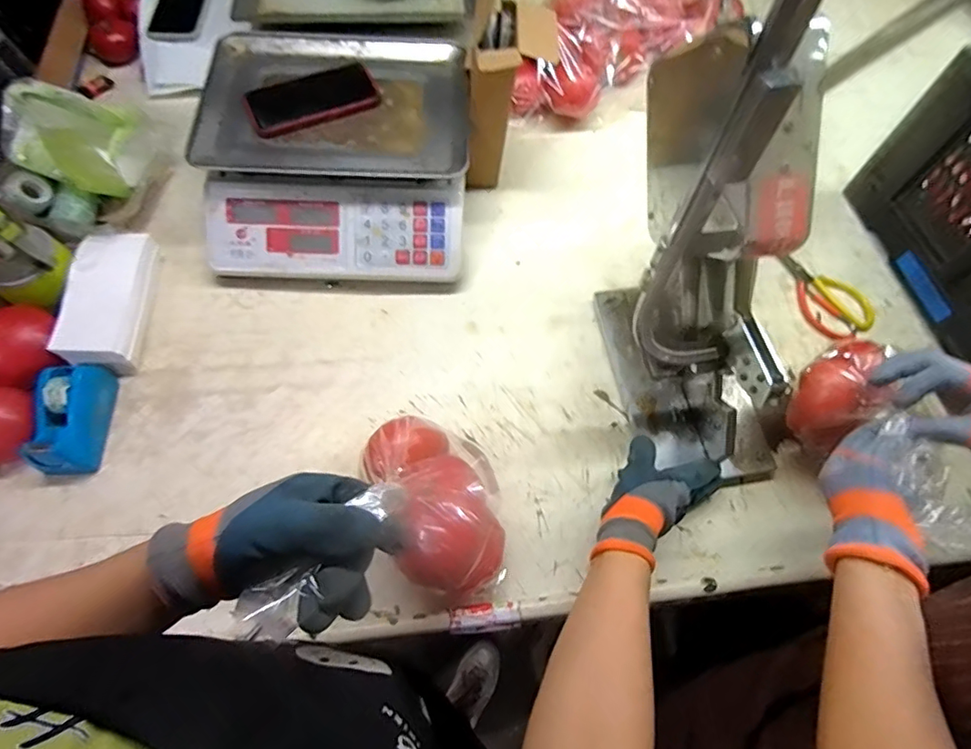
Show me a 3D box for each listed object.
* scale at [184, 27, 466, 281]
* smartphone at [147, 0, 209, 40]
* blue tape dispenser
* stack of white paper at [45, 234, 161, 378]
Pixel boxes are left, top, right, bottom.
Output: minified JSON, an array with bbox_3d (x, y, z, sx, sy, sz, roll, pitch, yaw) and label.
[{"bbox_3d":[-0.189,-0.285,0.713,0.327,0.124,0.334,-2,67,-3],"label":"scale"},{"bbox_3d":[-0.480,-0.577,0.837,0.077,0.010,0.147,9,73,-11],"label":"smartphone"},{"bbox_3d":[-0.449,0.045,0.572,0.056,0.055,0.119,0,67,-2],"label":"blue tape dispenser"},{"bbox_3d":[-0.444,-0.087,0.635,0.077,0.061,0.175,0,67,-2],"label":"stack of white paper"}]

